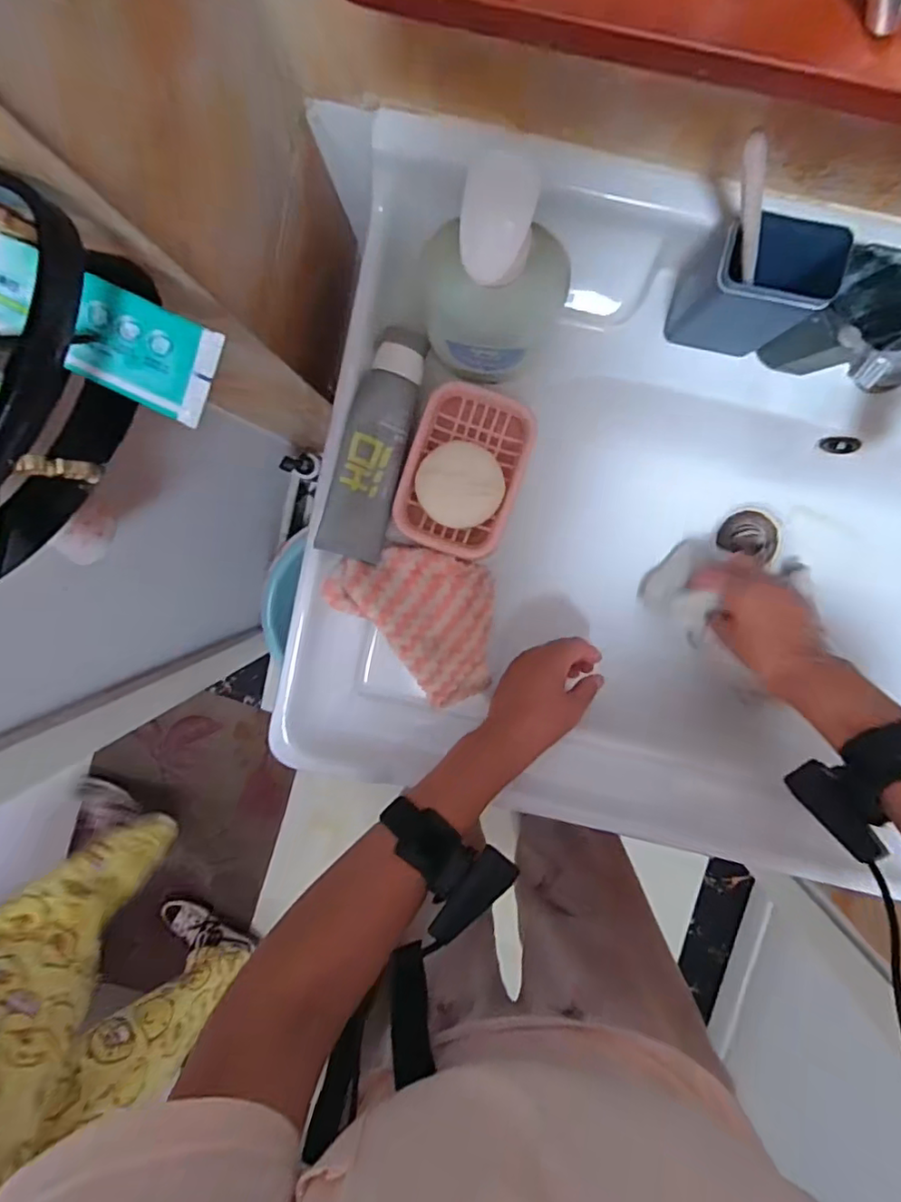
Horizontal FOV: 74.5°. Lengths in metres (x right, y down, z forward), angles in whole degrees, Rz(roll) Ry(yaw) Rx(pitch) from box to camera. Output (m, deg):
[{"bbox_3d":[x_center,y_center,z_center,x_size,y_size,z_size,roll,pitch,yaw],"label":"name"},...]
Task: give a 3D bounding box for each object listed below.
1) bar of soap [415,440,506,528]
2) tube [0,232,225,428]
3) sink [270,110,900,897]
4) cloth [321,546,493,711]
[{"bbox_3d":[0.007,-0.086,0.440,0.062,0.014,0.060,3,97,2],"label":"bar of soap"},{"bbox_3d":[-0.192,-0.136,0.266,0.165,0.034,0.043,24,97,-1],"label":"tube"},{"bbox_3d":[0.294,-0.022,0.522,0.792,0.220,0.458,13,97,0],"label":"sink"},{"bbox_3d":[-0.014,0.009,0.489,0.104,0.021,0.150,-45,110,-5],"label":"cloth"}]

